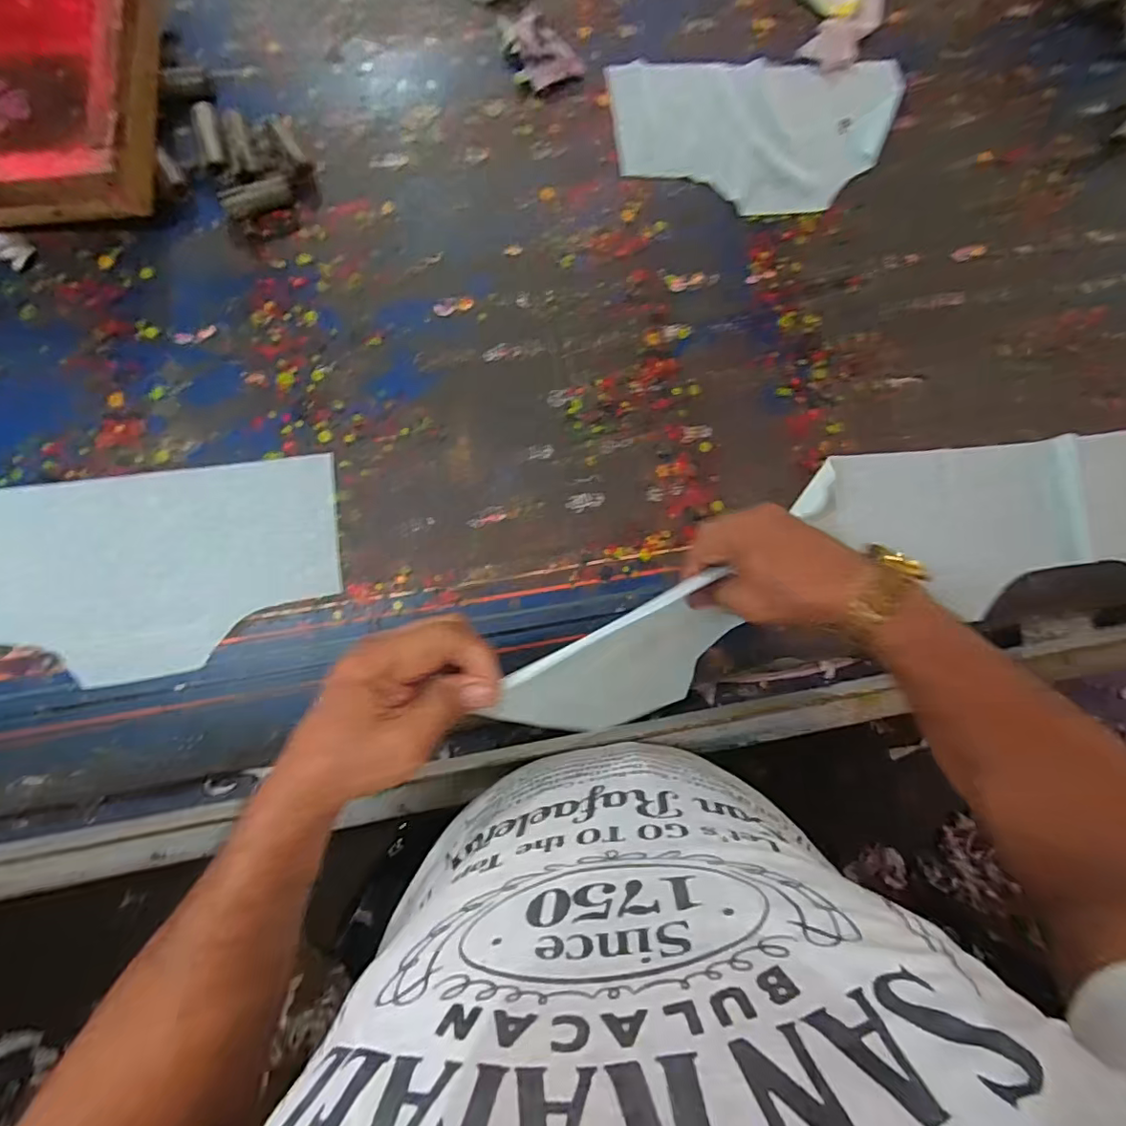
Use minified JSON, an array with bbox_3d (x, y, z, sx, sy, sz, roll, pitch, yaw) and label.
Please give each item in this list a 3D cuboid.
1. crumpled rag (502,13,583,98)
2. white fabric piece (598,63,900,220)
[{"bbox_3d":[-0.026,-0.510,0.523,0.064,0.025,0.078,-29,85,-8],"label":"crumpled rag"},{"bbox_3d":[0.200,-0.431,0.533,0.294,0.024,0.162,-5,82,-6],"label":"white fabric piece"}]

